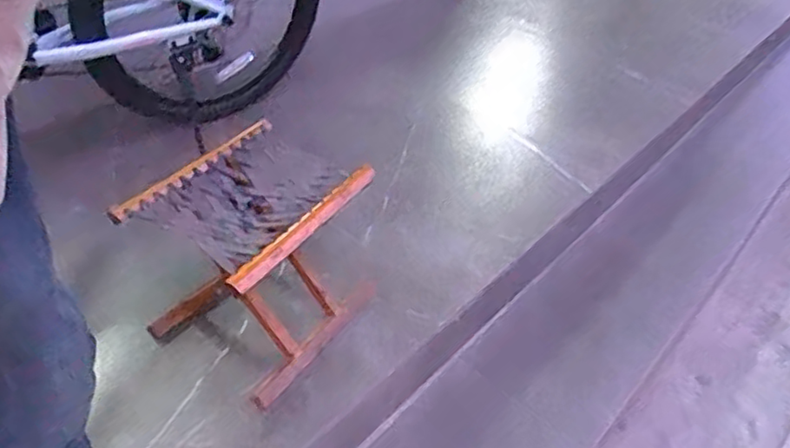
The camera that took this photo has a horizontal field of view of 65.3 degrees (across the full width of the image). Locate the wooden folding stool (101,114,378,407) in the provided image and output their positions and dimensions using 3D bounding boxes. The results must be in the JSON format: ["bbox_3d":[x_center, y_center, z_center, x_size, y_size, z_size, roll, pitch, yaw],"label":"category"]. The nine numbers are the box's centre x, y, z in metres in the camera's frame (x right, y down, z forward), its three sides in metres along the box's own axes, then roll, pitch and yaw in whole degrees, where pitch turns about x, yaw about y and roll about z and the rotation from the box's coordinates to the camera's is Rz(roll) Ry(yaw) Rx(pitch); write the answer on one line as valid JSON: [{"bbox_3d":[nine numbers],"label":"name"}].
[{"bbox_3d":[-0.222,0.045,1.011,0.282,0.280,0.290,25,45,24],"label":"wooden folding stool"}]

